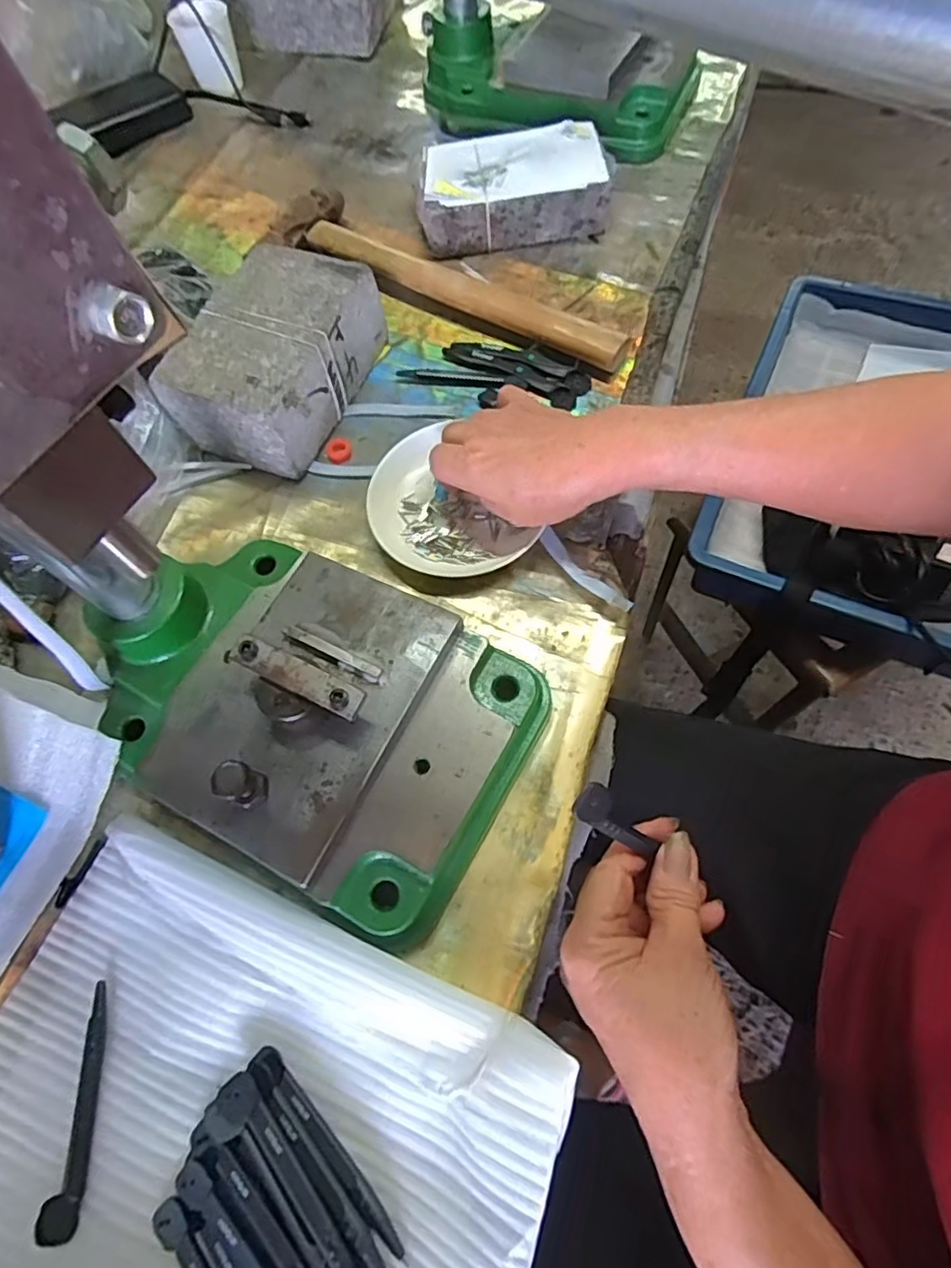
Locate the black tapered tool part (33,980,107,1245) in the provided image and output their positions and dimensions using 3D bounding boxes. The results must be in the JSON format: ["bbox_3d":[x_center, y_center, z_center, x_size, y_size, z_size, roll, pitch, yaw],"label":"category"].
[{"bbox_3d":[-0.184,0.221,0.292,0.016,0.013,0.098,-2,65,4],"label":"black tapered tool part"}]

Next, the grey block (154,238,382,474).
[{"bbox_3d":[-0.139,-0.198,0.446,0.099,0.063,0.148,21,67,16],"label":"grey block"}]

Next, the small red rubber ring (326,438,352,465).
[{"bbox_3d":[-0.099,-0.133,0.452,0.018,0.005,0.020,-14,65,-2],"label":"small red rubber ring"}]

